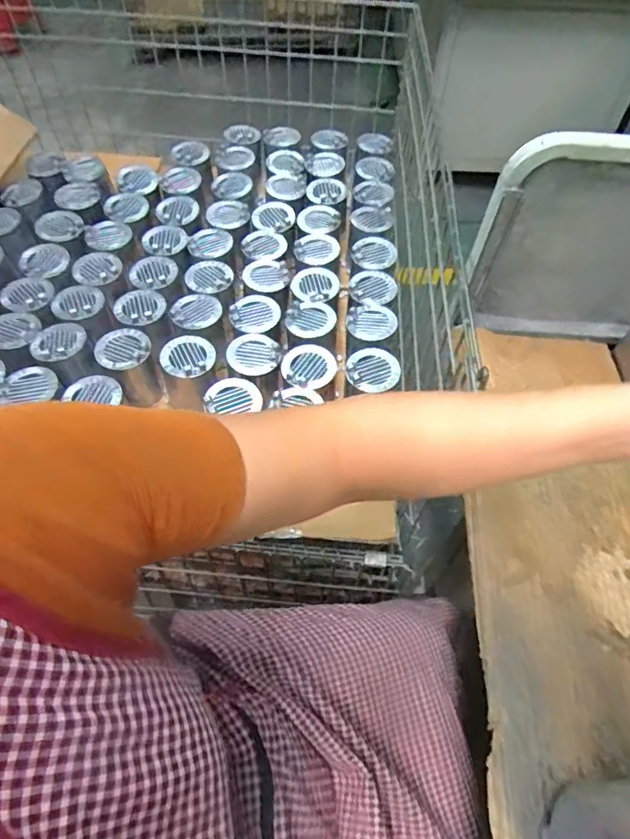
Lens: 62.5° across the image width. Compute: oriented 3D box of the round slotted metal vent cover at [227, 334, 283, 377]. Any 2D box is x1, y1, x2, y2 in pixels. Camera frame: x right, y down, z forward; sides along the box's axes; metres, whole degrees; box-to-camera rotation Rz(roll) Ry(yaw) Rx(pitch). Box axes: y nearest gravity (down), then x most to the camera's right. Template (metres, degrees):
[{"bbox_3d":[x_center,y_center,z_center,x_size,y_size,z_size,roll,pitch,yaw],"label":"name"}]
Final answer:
[{"bbox_3d":[-0.102,-0.109,0.866,0.086,0.024,0.076,-11,57,-9],"label":"round slotted metal vent cover"}]

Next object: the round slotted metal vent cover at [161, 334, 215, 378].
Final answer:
[{"bbox_3d":[-0.207,-0.104,0.847,0.081,0.014,0.090,12,57,6],"label":"round slotted metal vent cover"}]

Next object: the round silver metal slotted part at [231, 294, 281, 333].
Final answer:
[{"bbox_3d":[-0.106,-0.187,0.908,0.085,0.019,0.091,1,56,-1],"label":"round silver metal slotted part"}]

